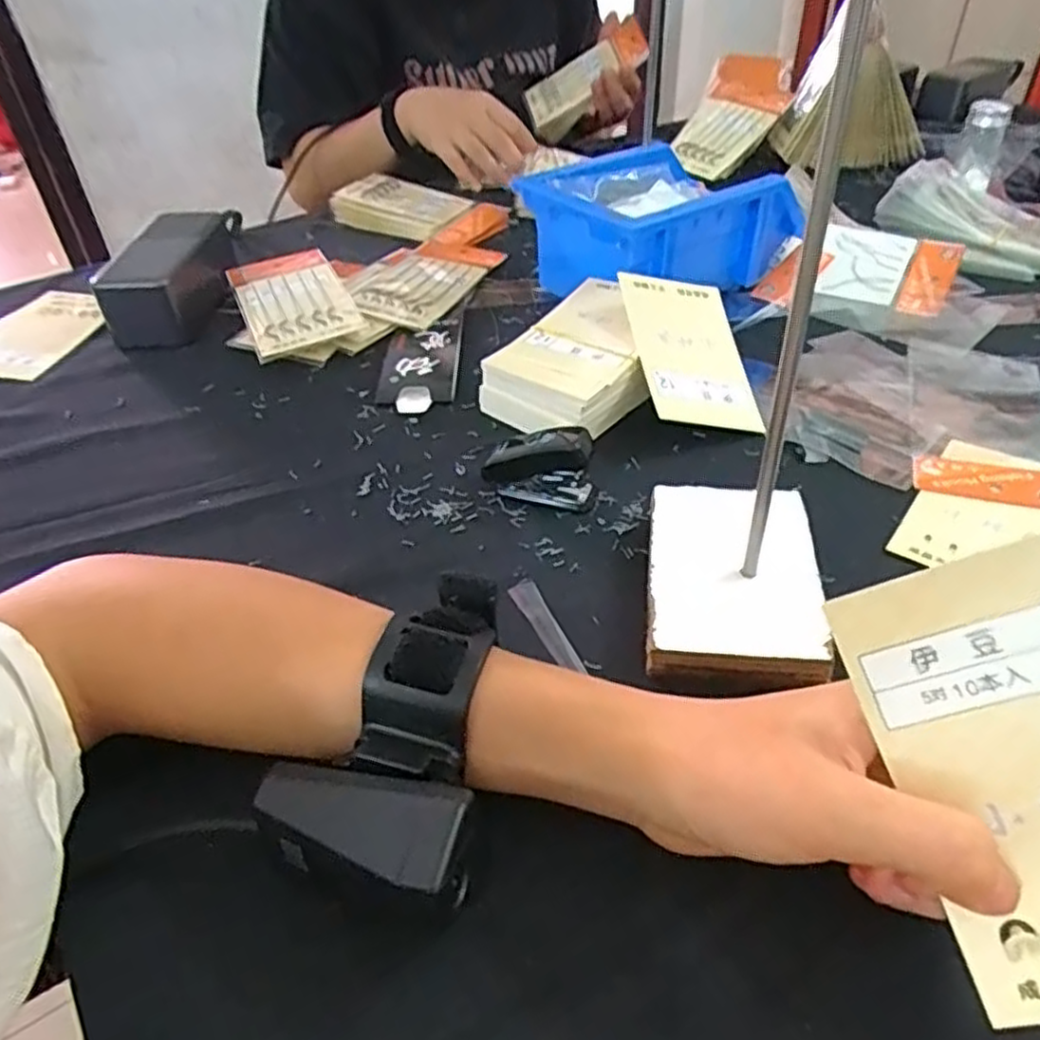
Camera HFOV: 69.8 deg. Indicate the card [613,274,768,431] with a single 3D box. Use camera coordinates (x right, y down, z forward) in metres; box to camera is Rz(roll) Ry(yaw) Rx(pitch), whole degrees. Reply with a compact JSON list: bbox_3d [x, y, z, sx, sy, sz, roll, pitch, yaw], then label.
[{"bbox_3d":[0.099,-0.098,0.433,0.068,0.005,0.107,2,60,-18],"label":"card"}]

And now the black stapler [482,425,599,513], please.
[{"bbox_3d":[0.010,-0.028,0.372,0.055,0.039,0.021,8,43,11],"label":"black stapler"}]

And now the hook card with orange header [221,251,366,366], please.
[{"bbox_3d":[-0.164,-0.160,0.537,0.074,0.015,0.134,-23,47,-12],"label":"hook card with orange header"}]

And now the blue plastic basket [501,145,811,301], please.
[{"bbox_3d":[0.106,-0.217,0.544,0.181,0.072,0.117,-29,48,-27],"label":"blue plastic basket"}]

